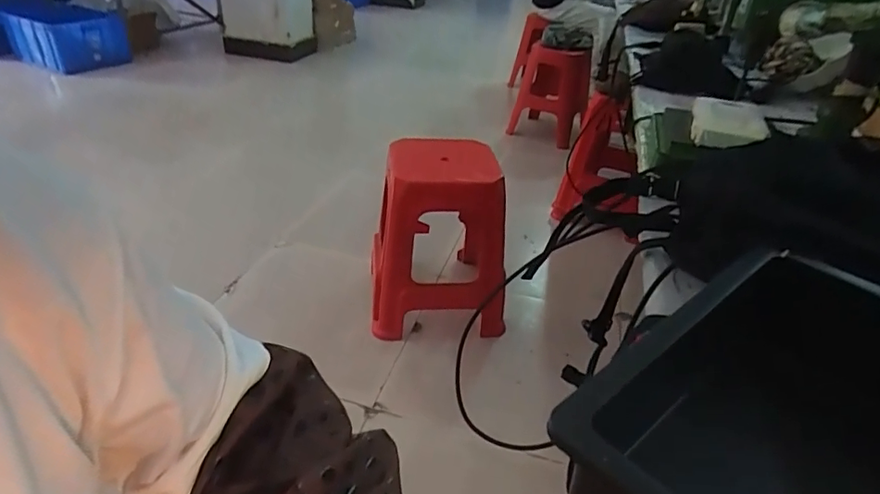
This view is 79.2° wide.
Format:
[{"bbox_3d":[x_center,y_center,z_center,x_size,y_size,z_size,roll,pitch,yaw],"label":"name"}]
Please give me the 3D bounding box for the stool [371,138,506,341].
[{"bbox_3d":[0.015,-0.032,1.530,0.373,0.455,0.398,6,33,2],"label":"stool"}]

